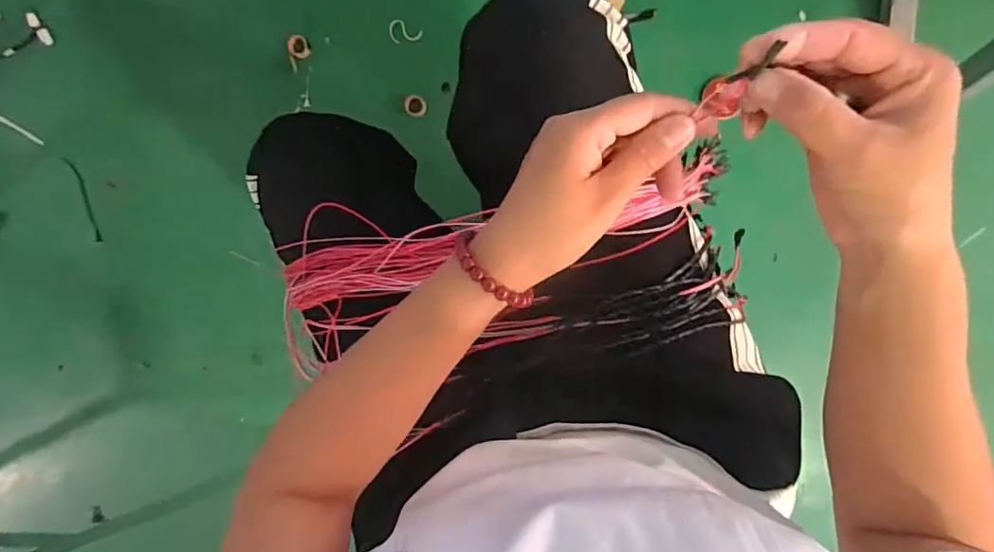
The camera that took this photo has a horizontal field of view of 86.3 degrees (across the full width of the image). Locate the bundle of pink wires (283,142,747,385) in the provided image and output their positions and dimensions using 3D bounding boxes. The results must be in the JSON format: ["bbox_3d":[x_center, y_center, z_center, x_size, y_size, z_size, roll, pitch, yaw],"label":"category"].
[{"bbox_3d":[0.000,-0.007,0.460,0.405,0.087,0.166,-4,98,8],"label":"bundle of pink wires"}]

